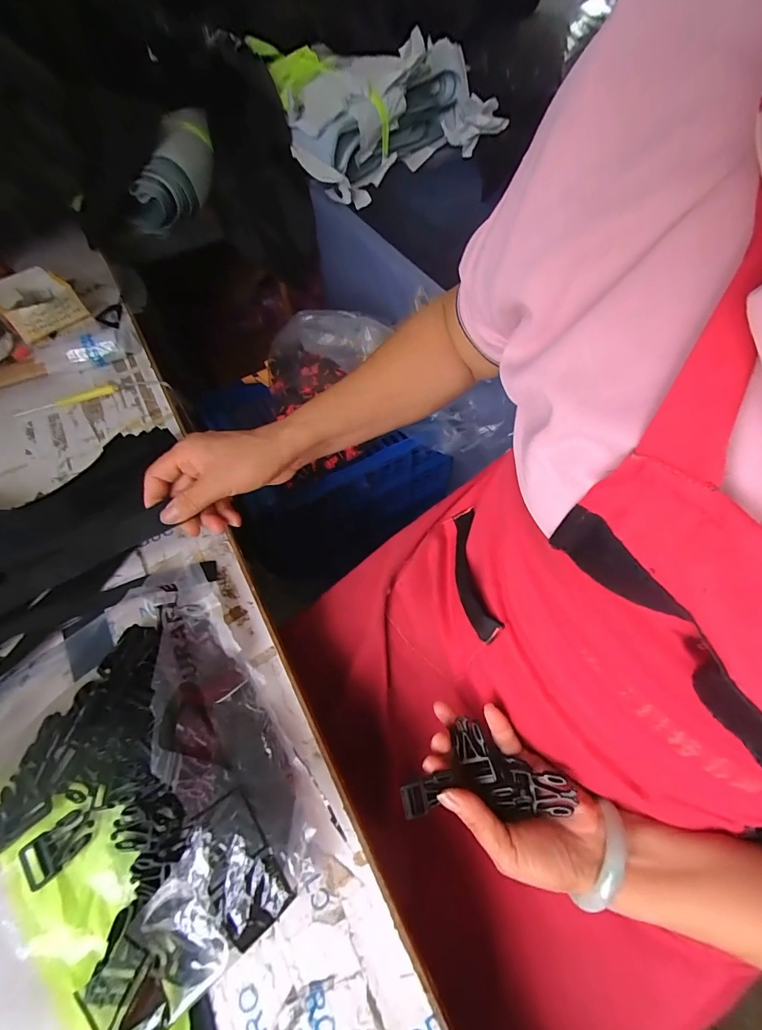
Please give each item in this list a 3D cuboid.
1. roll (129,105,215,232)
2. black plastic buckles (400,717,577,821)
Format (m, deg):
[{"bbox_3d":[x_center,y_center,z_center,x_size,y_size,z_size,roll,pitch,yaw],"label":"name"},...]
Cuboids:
[{"bbox_3d":[-0.379,-0.636,0.758,0.096,0.100,0.262,4,60,4],"label":"roll"},{"bbox_3d":[0.078,0.195,0.316,0.118,0.028,0.064,4,60,2],"label":"black plastic buckles"}]

